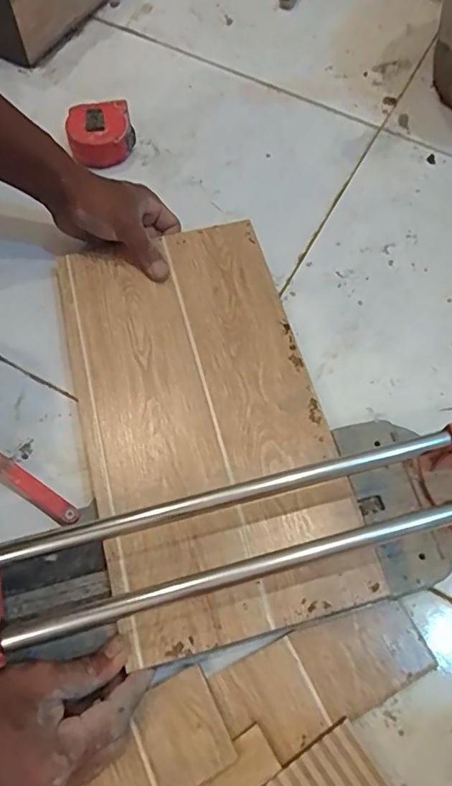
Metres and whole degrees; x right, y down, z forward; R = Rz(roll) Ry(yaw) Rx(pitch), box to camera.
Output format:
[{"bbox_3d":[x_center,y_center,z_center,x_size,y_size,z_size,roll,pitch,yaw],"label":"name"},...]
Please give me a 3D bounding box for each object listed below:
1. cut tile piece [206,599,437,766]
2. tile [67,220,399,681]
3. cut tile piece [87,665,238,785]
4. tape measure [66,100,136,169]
[{"bbox_3d":[0.077,0.220,0.415,0.164,0.015,0.072,-21,68,-11],"label":"cut tile piece"},{"bbox_3d":[-0.022,0.014,0.483,0.209,0.013,0.388,-13,67,-8],"label":"tile"},{"bbox_3d":[-0.076,0.268,0.378,0.153,0.007,0.067,-26,60,-12],"label":"cut tile piece"},{"bbox_3d":[-0.147,-0.304,0.628,0.076,0.041,0.074,-13,67,-7],"label":"tape measure"}]

